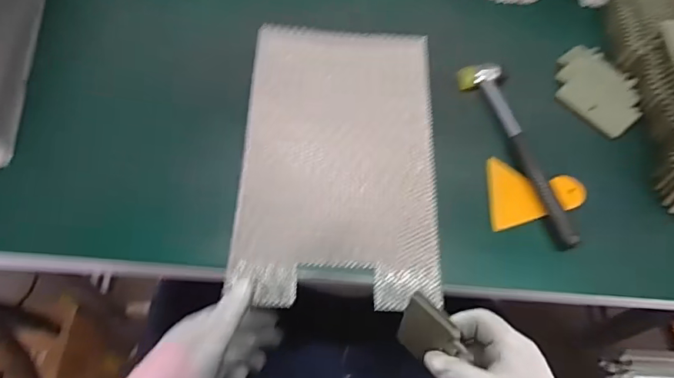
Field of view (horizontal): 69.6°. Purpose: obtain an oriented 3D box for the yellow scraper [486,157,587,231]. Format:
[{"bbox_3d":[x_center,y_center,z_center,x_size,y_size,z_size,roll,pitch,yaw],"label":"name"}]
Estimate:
[{"bbox_3d":[0.215,0.009,0.517,0.104,0.011,0.080,8,60,0],"label":"yellow scraper"}]

